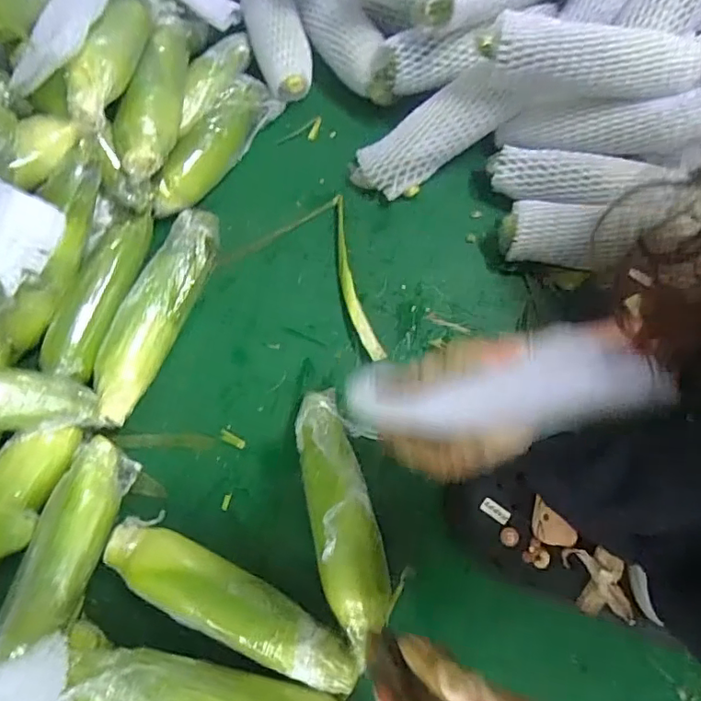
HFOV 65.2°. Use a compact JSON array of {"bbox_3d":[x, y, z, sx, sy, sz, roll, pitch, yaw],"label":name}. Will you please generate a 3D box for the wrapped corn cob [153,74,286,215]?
[{"bbox_3d":[-0.161,-0.242,0.641,0.057,0.064,0.217,31,71,12],"label":"wrapped corn cob"}]

